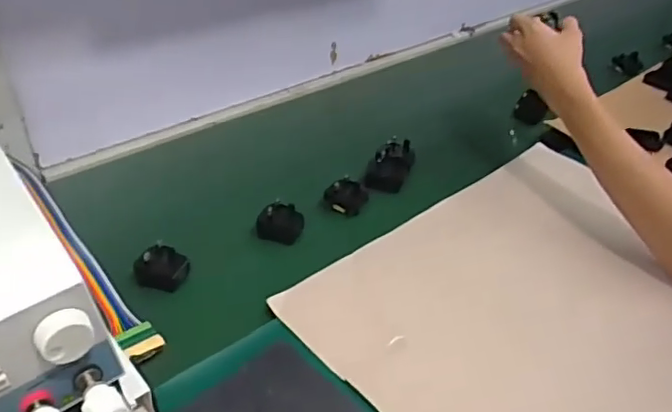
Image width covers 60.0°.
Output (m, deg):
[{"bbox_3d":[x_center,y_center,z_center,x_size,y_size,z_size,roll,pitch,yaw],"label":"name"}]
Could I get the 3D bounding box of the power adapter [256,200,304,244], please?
[{"bbox_3d":[-0.066,0.020,0.690,0.053,0.043,0.034,2,36,0],"label":"power adapter"}]

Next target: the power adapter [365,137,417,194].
[{"bbox_3d":[0.076,-0.057,0.797,0.053,0.037,0.090,12,37,13],"label":"power adapter"}]

